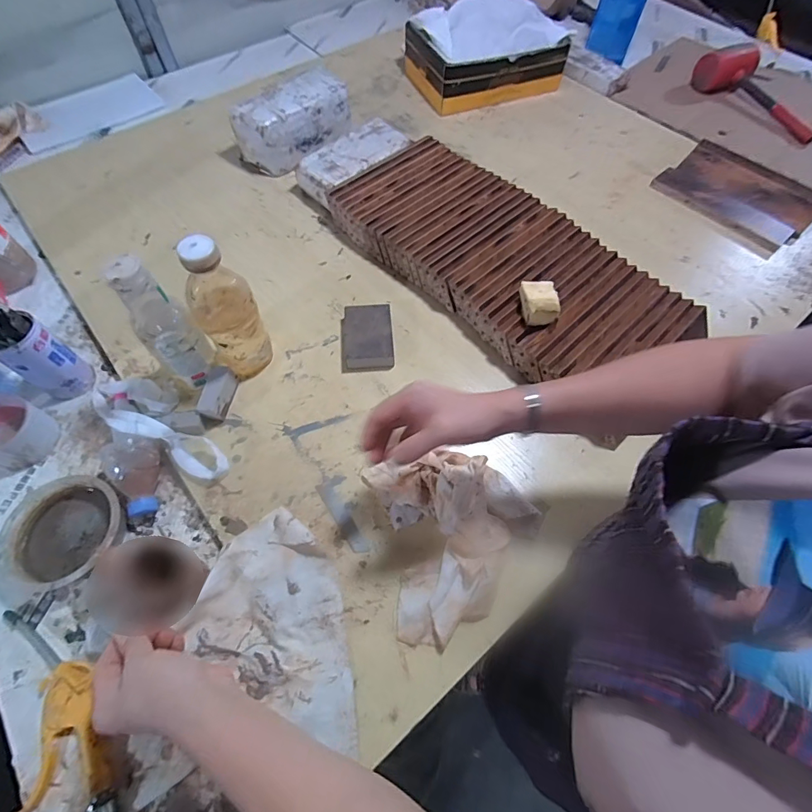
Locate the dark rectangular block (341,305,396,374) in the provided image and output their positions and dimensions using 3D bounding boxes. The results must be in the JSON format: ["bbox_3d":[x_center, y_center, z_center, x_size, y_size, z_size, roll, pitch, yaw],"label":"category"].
[{"bbox_3d":[-0.057,-0.102,0.624,0.073,0.029,0.103,-4,60,-2],"label":"dark rectangular block"}]

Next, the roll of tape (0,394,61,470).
[{"bbox_3d":[-0.513,0.035,0.557,0.080,0.048,0.083,0,60,0],"label":"roll of tape"}]

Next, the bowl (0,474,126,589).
[{"bbox_3d":[-0.393,0.144,0.493,0.124,0.034,0.121,-3,60,-2],"label":"bowl"}]

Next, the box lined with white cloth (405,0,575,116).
[{"bbox_3d":[0.178,-0.797,0.958,0.309,0.127,0.228,-20,64,-10],"label":"box lined with white cloth"}]

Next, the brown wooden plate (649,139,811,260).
[{"bbox_3d":[0.608,-0.389,0.785,0.162,0.018,0.247,-43,71,-5],"label":"brown wooden plate"}]

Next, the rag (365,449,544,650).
[{"bbox_3d":[0.057,0.140,0.488,0.171,0.050,0.200,-14,61,-8],"label":"rag"}]

